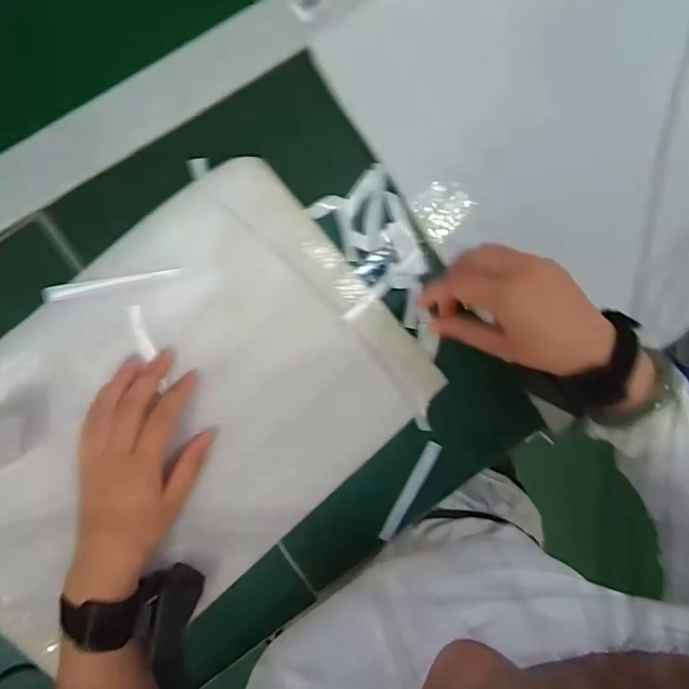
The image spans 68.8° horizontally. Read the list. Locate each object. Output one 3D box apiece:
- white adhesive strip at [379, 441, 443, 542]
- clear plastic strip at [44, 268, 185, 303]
[{"bbox_3d":[0.061,0.133,0.458,0.015,0.004,0.098,28,87,-6],"label":"white adhesive strip"},{"bbox_3d":[-0.182,-0.049,0.397,0.104,0.009,0.011,-13,90,-8],"label":"clear plastic strip"}]

